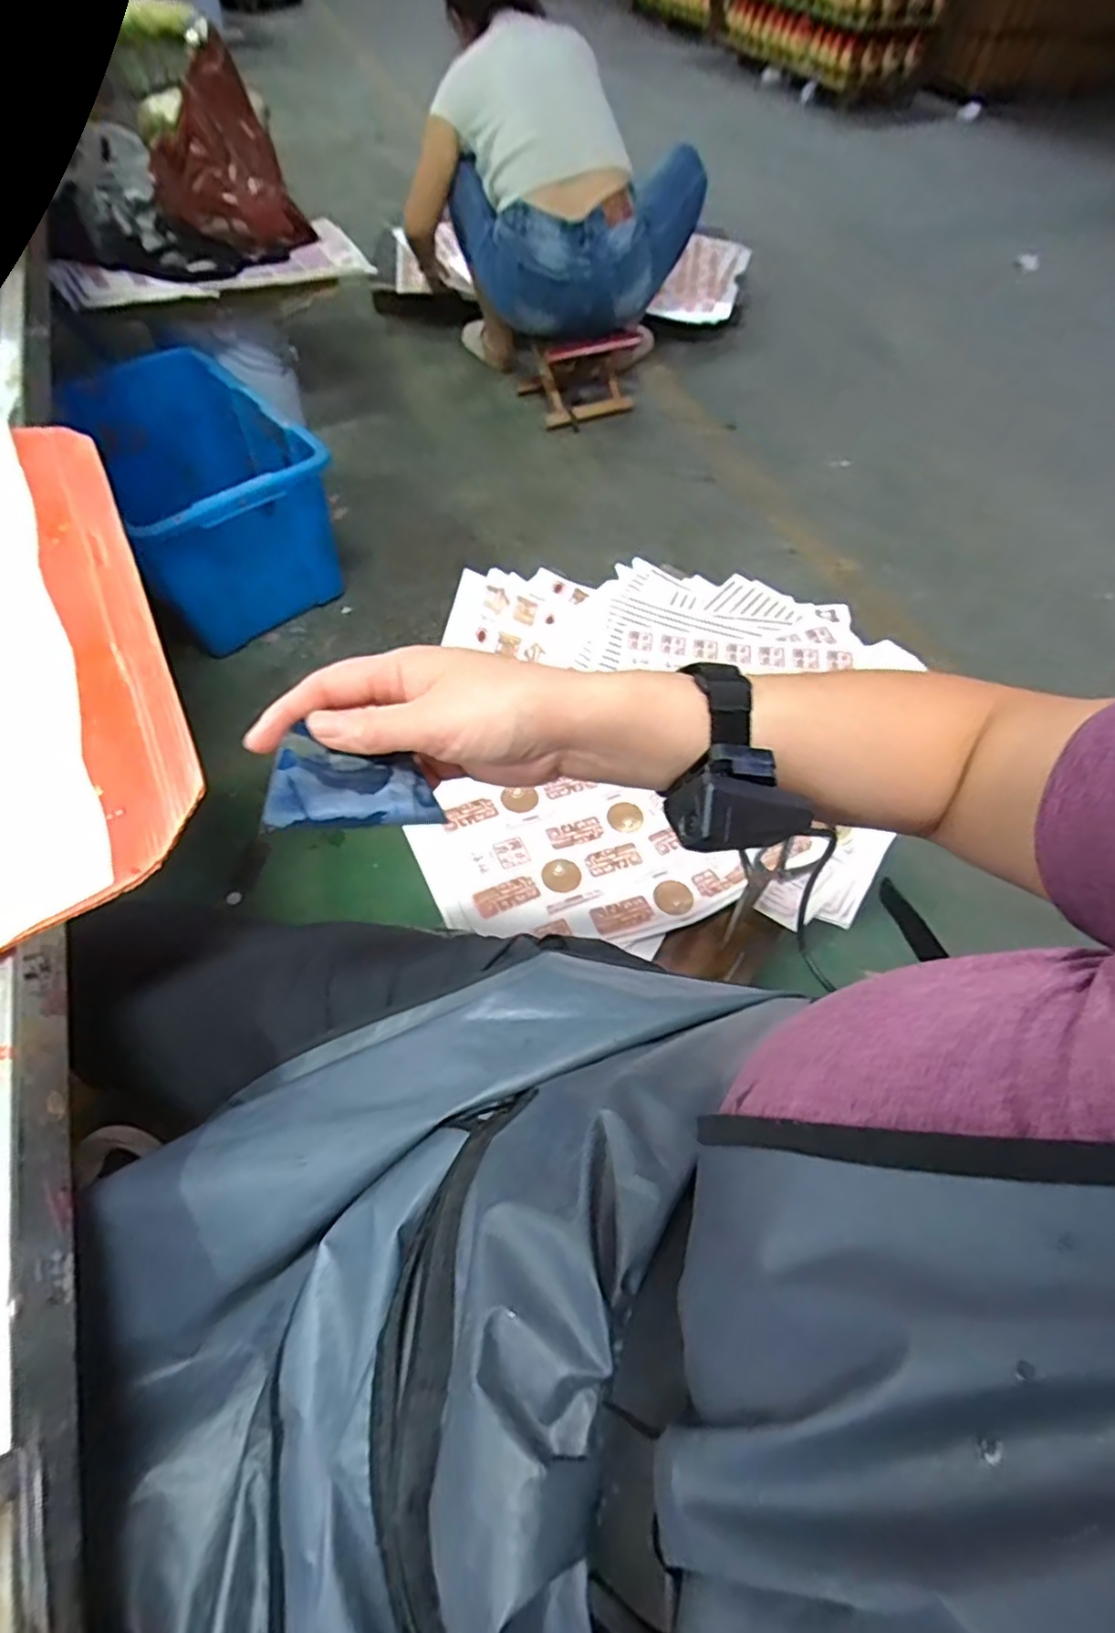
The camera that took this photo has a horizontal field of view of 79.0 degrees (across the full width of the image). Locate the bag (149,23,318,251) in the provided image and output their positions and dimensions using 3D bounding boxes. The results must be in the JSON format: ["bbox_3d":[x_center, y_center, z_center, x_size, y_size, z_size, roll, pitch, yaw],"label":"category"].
[{"bbox_3d":[-0.645,-1.268,1.301,0.216,0.235,0.229,37,63,19],"label":"bag"}]

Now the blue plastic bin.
[{"bbox_3d":[-0.736,-0.661,1.354,0.332,0.283,0.633,-37,67,-23],"label":"blue plastic bin"}]

